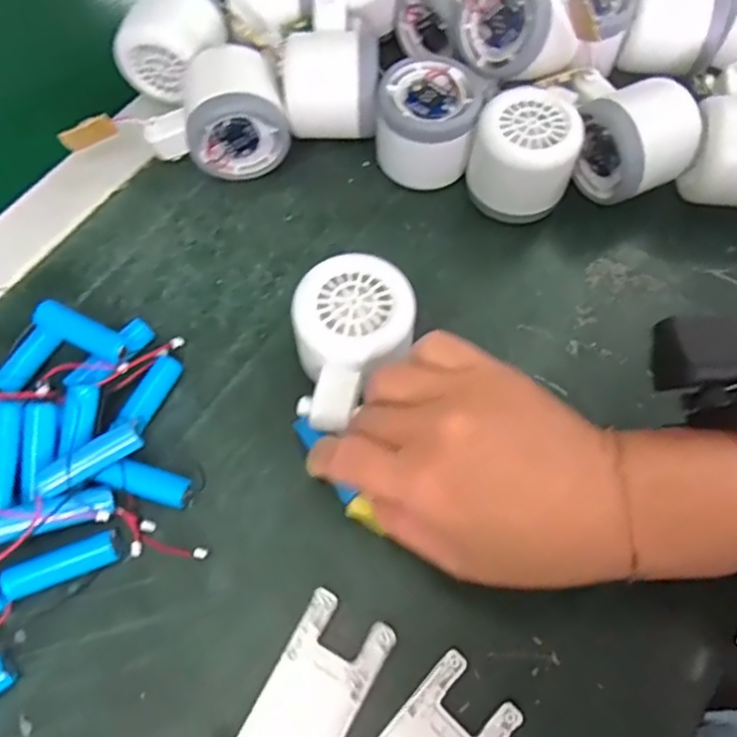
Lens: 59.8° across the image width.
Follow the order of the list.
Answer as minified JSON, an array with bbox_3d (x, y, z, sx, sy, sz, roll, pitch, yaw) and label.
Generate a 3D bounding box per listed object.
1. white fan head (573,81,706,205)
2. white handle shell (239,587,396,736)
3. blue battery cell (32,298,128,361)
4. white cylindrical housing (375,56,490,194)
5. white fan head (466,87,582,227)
[{"bbox_3d":[0.152,-0.130,0.370,0.050,0.052,0.061,-31,70,-14],"label":"white fan head"},{"bbox_3d":[-0.031,0.151,0.270,0.038,0.011,0.104,28,68,9],"label":"white handle shell"},{"bbox_3d":[-0.148,-0.019,0.331,0.052,0.012,0.014,26,68,11],"label":"blue battery cell"},{"bbox_3d":[0.035,-0.144,0.381,0.058,0.051,0.059,0,66,-1],"label":"white cylindrical housing"},{"bbox_3d":[0.086,-0.119,0.369,0.055,0.054,0.057,0,66,-1],"label":"white fan head"}]

